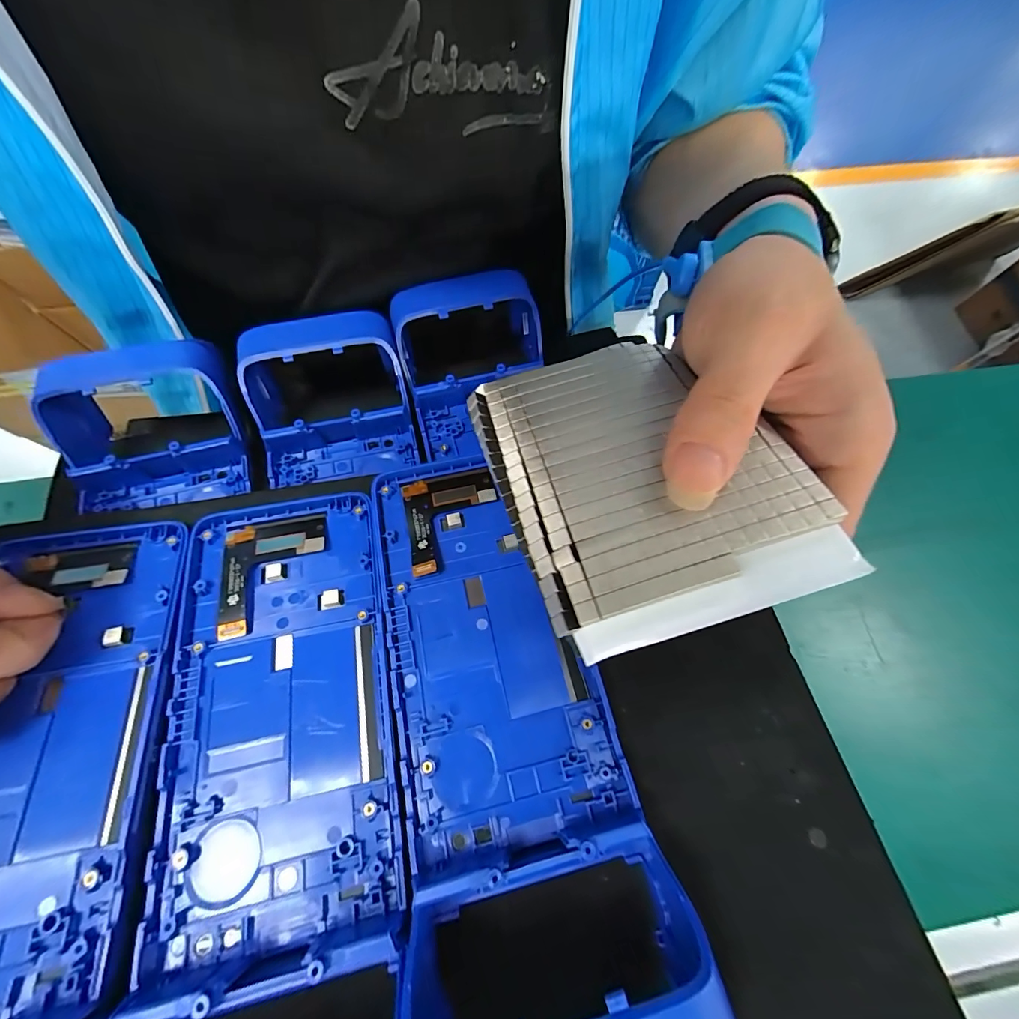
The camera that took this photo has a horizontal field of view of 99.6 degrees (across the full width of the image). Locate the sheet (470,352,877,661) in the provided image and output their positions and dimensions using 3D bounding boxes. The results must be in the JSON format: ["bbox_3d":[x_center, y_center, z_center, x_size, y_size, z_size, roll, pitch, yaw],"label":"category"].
[{"bbox_3d":[0.042,-0.015,0.150,0.088,0.009,0.115,-20,58,-3],"label":"sheet"}]

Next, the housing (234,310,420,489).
[{"bbox_3d":[-0.096,-0.058,0.235,0.084,0.049,0.087,-11,71,-5],"label":"housing"}]

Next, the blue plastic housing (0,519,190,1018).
[{"bbox_3d":[-0.165,0.103,0.141,0.088,0.045,0.224,-7,52,-4],"label":"blue plastic housing"}]

